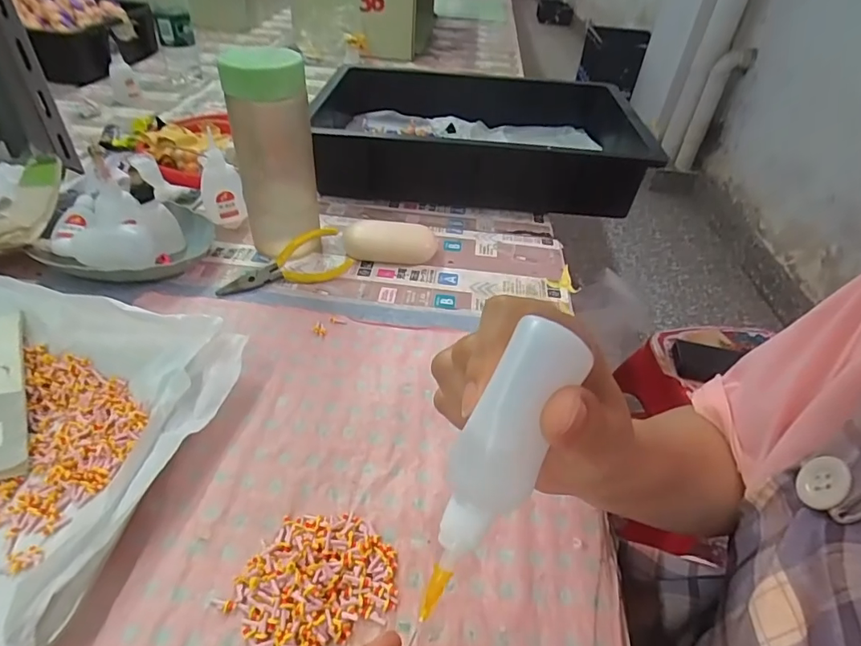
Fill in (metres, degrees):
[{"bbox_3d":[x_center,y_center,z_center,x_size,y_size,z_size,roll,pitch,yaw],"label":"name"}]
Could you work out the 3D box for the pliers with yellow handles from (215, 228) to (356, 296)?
[{"bbox_3d":[-0.141,-0.053,0.480,0.127,0.017,0.052,-23,84,-25],"label":"pliers with yellow handles"}]

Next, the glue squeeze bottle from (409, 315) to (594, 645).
[{"bbox_3d":[0.020,0.049,0.162,0.023,0.104,0.027,25,3,25],"label":"glue squeeze bottle"}]

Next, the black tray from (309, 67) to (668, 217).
[{"bbox_3d":[0.055,-0.282,0.717,0.461,0.071,0.330,9,40,4],"label":"black tray"}]

